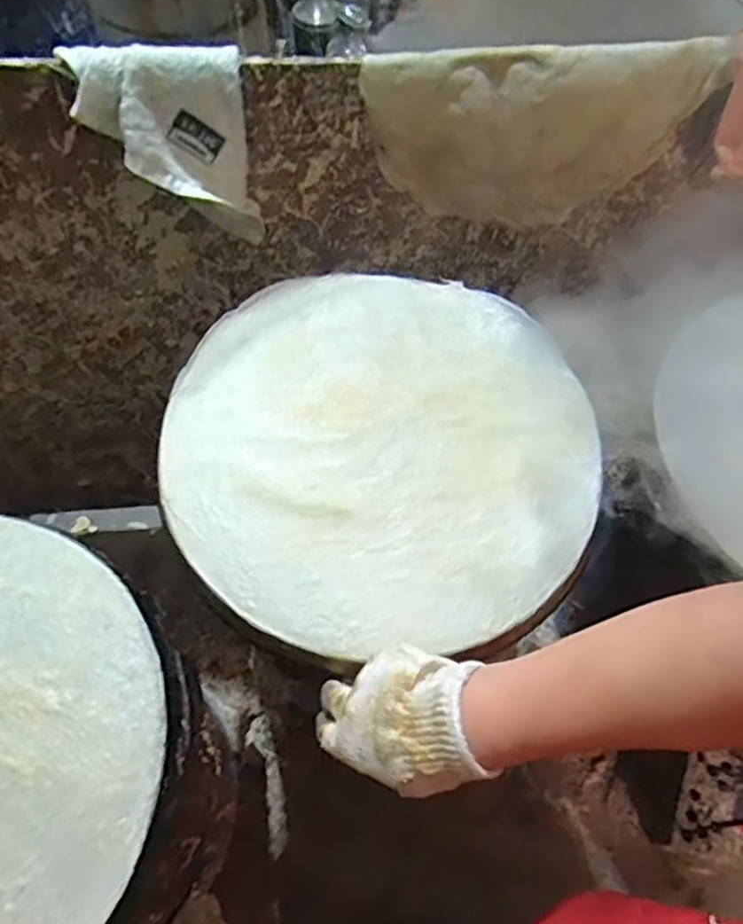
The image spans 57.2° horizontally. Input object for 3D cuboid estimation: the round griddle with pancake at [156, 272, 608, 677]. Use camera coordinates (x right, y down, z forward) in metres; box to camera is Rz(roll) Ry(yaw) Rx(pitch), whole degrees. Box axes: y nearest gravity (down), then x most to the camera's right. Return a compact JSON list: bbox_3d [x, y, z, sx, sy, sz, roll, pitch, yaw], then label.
[{"bbox_3d":[0.010,-0.020,0.609,0.374,0.025,0.372,1,61,-2],"label":"round griddle with pancake"}]

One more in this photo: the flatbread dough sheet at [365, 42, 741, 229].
[{"bbox_3d":[0.173,-0.353,0.756,0.357,0.198,0.031,-4,60,-4],"label":"flatbread dough sheet"}]

